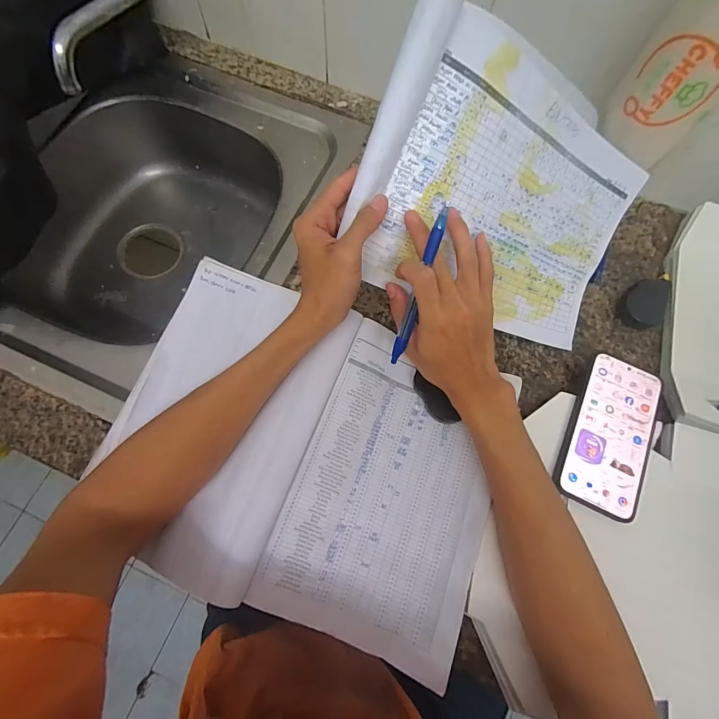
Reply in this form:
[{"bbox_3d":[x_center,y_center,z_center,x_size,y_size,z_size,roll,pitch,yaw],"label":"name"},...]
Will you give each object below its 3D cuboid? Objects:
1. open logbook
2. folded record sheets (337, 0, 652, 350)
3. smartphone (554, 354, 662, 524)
[{"bbox_3d":[-0.050,0.087,0.349,0.371,0.040,0.291,20,73,5],"label":"open logbook"},{"bbox_3d":[0.147,-0.146,0.332,0.309,0.218,0.035,11,27,-27],"label":"folded record sheets"},{"bbox_3d":[0.262,0.075,0.359,0.079,0.005,0.161,26,74,7],"label":"smartphone"}]

